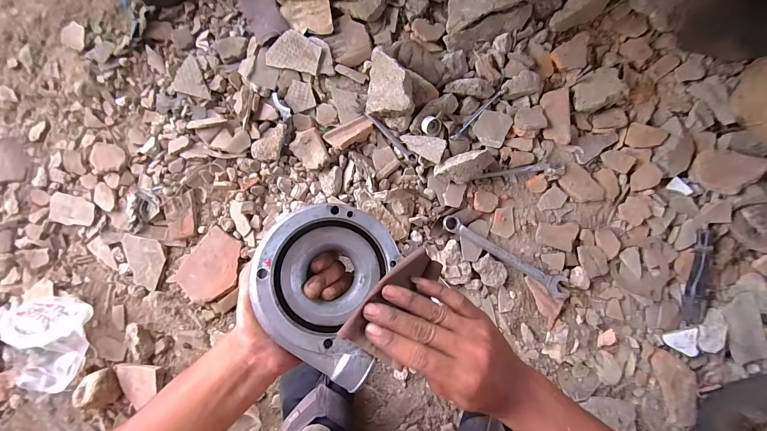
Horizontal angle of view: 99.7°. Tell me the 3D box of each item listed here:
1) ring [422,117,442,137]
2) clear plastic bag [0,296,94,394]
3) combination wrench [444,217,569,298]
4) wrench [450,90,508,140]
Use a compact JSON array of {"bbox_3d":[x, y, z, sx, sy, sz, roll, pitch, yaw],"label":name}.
[{"bbox_3d":[0.075,-0.140,0.506,0.030,0.014,0.025,6,85,2],"label":"ring"},{"bbox_3d":[-0.513,0.194,0.474,0.121,0.072,0.134,30,86,4],"label":"clear plastic bag"},{"bbox_3d":[0.184,0.059,0.492,0.207,0.013,0.029,32,86,4],"label":"combination wrench"},{"bbox_3d":[0.152,-0.163,0.513,0.124,0.012,0.009,-44,85,-3],"label":"wrench"}]

